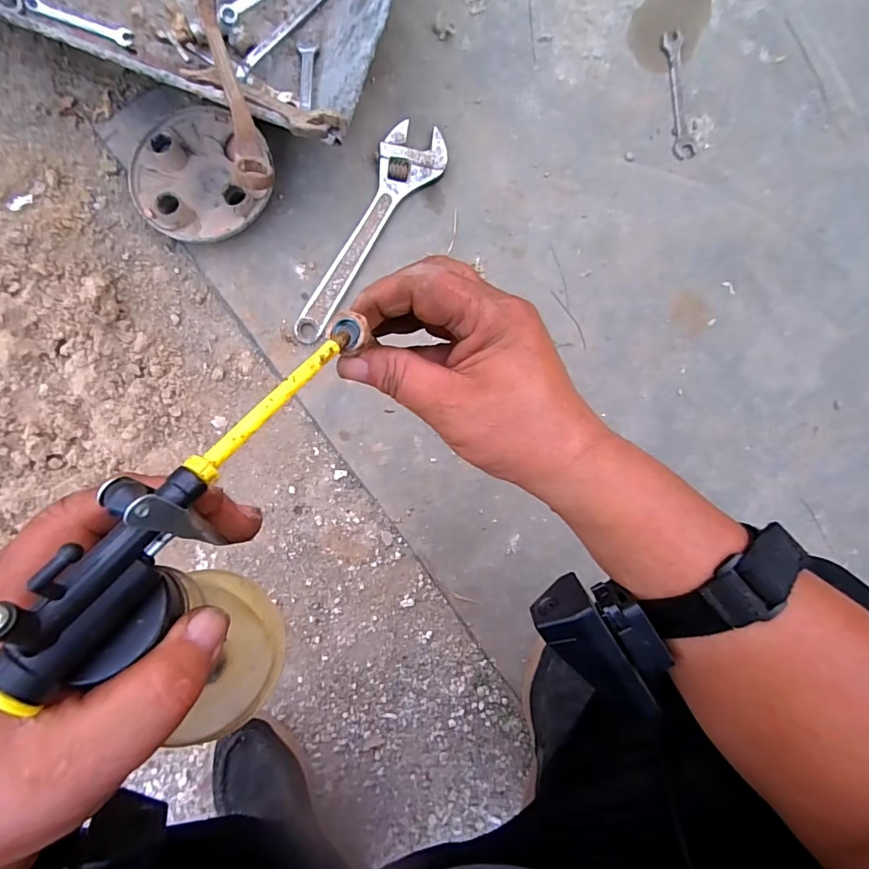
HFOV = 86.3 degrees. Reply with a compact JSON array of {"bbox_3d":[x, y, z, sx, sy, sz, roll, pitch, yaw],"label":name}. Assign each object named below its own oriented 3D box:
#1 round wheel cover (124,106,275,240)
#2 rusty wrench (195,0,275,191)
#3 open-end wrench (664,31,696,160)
[{"bbox_3d":[-0.257,-0.282,0.512,0.142,0.043,0.144,0,93,-8],"label":"round wheel cover"},{"bbox_3d":[-0.198,-0.347,0.440,0.028,0.024,0.290,-17,73,-7],"label":"rusty wrench"},{"bbox_3d":[0.319,-0.438,0.601,0.030,0.007,0.154,-8,94,-8],"label":"open-end wrench"}]

